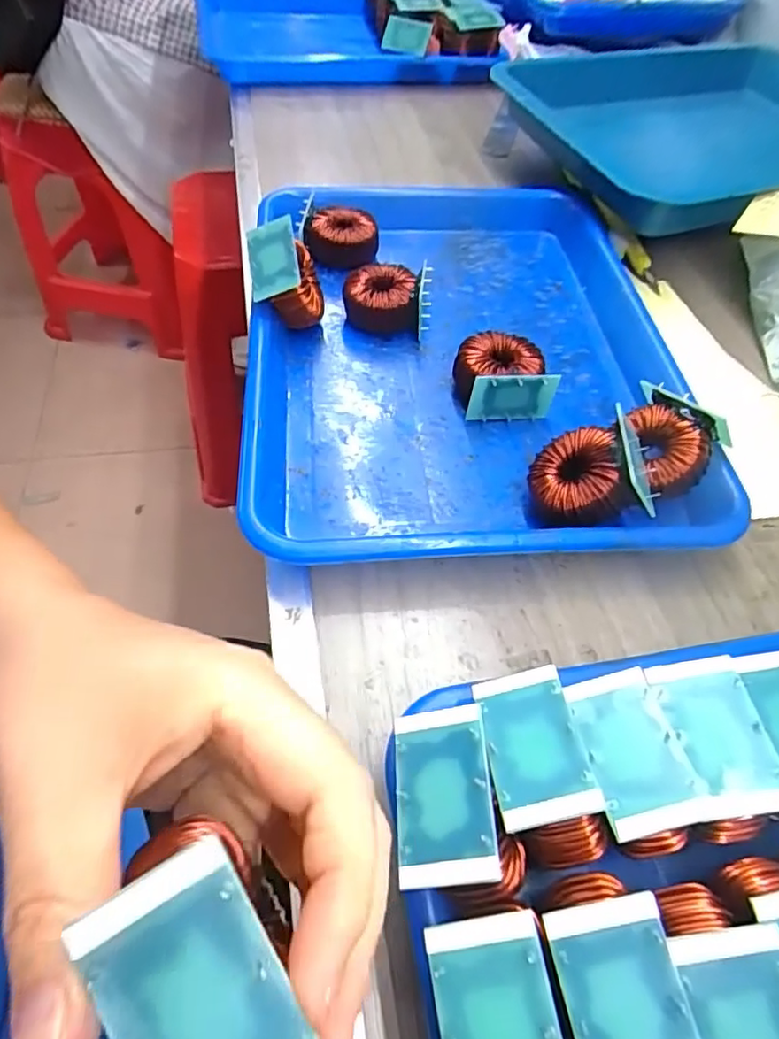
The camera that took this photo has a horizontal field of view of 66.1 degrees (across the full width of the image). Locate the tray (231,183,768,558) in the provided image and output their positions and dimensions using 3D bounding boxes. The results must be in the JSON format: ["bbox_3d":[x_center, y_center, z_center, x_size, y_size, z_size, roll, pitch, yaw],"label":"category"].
[{"bbox_3d":[0.043,-0.115,0.368,0.250,0.054,0.325,-2,54,-5],"label":"tray"}]

